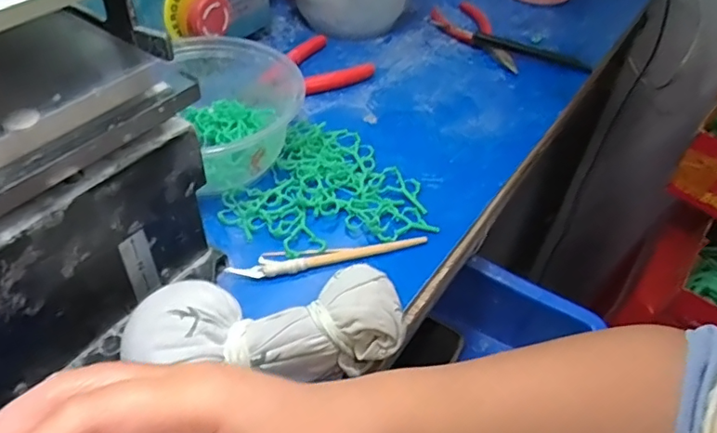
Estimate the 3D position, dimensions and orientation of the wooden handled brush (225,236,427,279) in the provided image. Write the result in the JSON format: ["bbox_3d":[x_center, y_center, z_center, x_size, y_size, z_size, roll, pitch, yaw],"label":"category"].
[{"bbox_3d":[-0.017,0.024,0.342,0.122,0.006,0.015,-8,48,-11],"label":"wooden handled brush"}]

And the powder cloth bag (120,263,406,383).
[{"bbox_3d":[-0.044,0.060,0.280,0.132,0.044,0.055,-5,47,-8],"label":"powder cloth bag"}]

